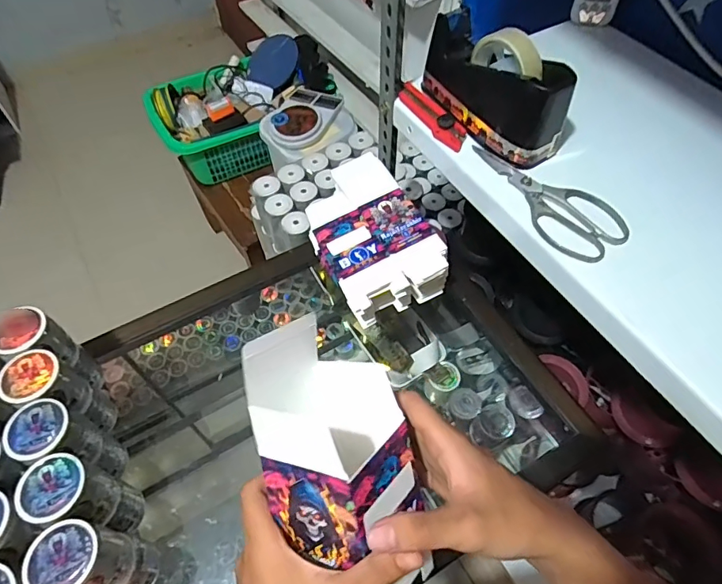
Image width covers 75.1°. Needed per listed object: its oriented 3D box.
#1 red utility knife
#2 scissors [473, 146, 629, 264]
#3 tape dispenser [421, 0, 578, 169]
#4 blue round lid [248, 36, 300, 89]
[{"bbox_3d":[0.093,-0.229,0.603,0.036,0.013,0.132,-26,61,-16],"label":"red utility knife"},{"bbox_3d":[0.204,-0.111,0.532,0.089,0.014,0.194,-33,63,-19],"label":"scissors"},{"bbox_3d":[0.155,-0.250,0.558,0.069,0.099,0.198,-31,62,-18],"label":"tape dispenser"},{"bbox_3d":[-0.275,-0.730,1.481,0.175,0.019,0.177,-5,76,19],"label":"blue round lid"}]

